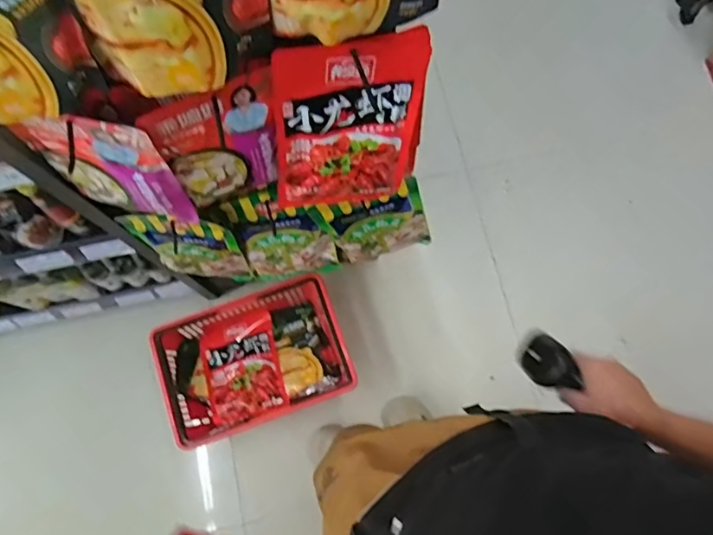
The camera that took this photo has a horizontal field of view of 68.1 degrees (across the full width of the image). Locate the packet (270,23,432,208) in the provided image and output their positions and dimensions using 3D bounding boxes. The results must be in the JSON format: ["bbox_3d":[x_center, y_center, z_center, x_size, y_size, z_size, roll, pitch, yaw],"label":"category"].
[{"bbox_3d":[-0.007,-0.174,0.665,0.189,0.250,0.022,-9,53,-8],"label":"packet"}]

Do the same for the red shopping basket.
[{"bbox_3d":[-0.235,0.223,1.273,0.417,0.181,0.286,-19,76,-4],"label":"red shopping basket"}]

